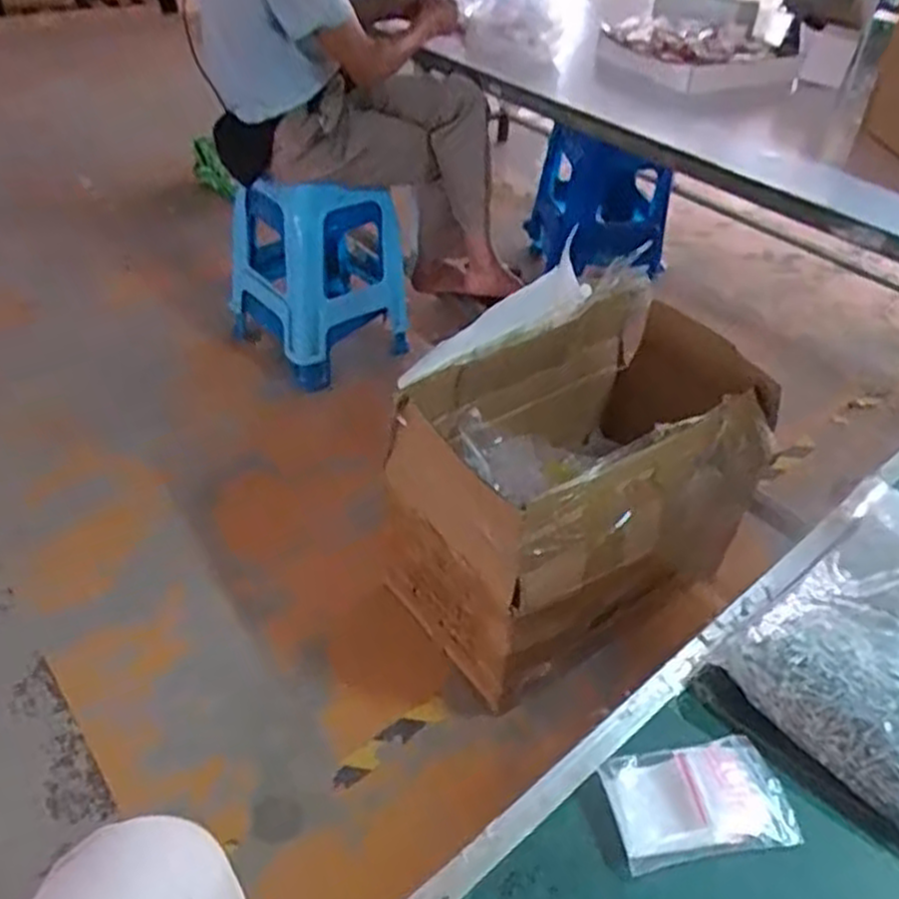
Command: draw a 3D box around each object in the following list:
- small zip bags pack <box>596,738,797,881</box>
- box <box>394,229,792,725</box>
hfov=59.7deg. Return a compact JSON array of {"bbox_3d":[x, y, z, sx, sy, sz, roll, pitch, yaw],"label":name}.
[{"bbox_3d":[0.165,0.233,0.522,0.116,0.009,0.072,-6,40,-10],"label":"small zip bags pack"},{"bbox_3d":[0.252,0.032,1.475,0.684,0.468,0.446,-26,49,-30],"label":"box"}]

